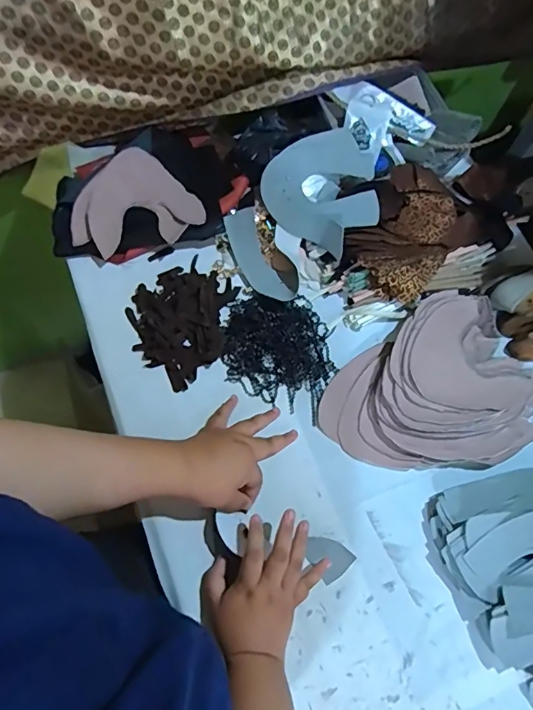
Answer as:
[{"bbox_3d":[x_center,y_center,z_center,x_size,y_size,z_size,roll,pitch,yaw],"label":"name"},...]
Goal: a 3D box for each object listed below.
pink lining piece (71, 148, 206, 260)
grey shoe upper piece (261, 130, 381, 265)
[{"bbox_3d":[-0.193,-0.209,0.709,0.156,0.037,0.173,35,71,10],"label":"pink lining piece"},{"bbox_3d":[0.100,-0.251,0.719,0.159,0.071,0.170,36,71,10],"label":"grey shoe upper piece"}]

